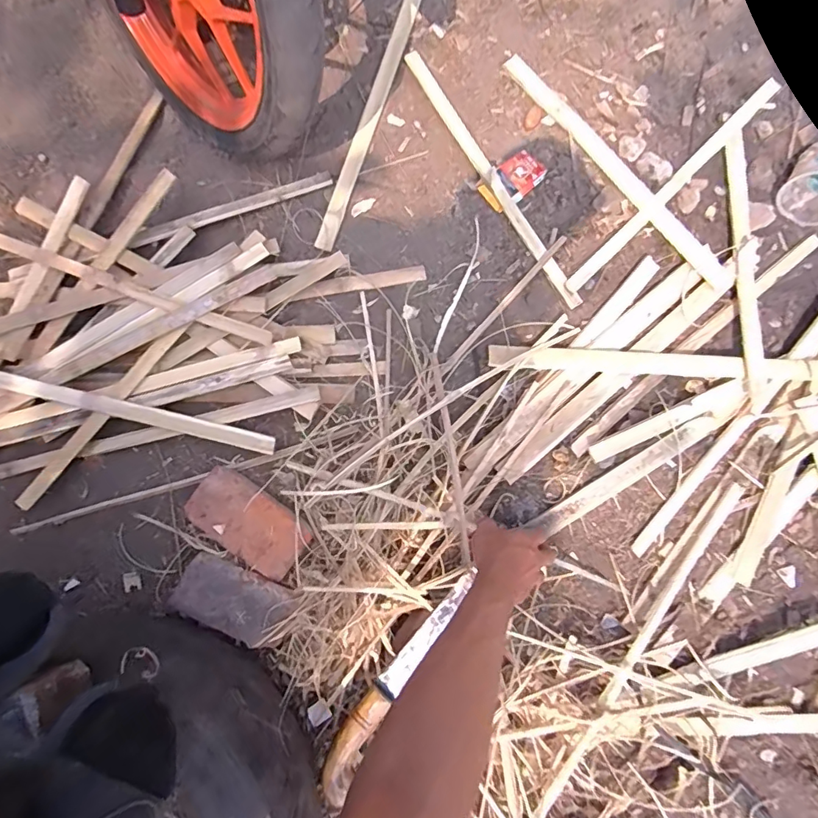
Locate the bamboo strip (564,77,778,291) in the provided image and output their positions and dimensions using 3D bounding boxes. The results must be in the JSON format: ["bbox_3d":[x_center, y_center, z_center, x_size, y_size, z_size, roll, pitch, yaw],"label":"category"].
[{"bbox_3d":[0.433,-0.366,0.773,0.506,0.017,0.023,-44,83,-8],"label":"bamboo strip"}]

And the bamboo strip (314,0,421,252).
[{"bbox_3d":[-0.060,-0.512,0.806,0.031,0.013,0.534,17,80,2],"label":"bamboo strip"}]

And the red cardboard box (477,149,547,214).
[{"bbox_3d":[0.172,-0.374,0.778,0.112,0.012,0.066,-40,83,-7],"label":"red cardboard box"}]

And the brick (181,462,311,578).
[{"bbox_3d":[-0.227,0.162,0.679,0.170,0.040,0.088,32,81,5],"label":"brick"}]

